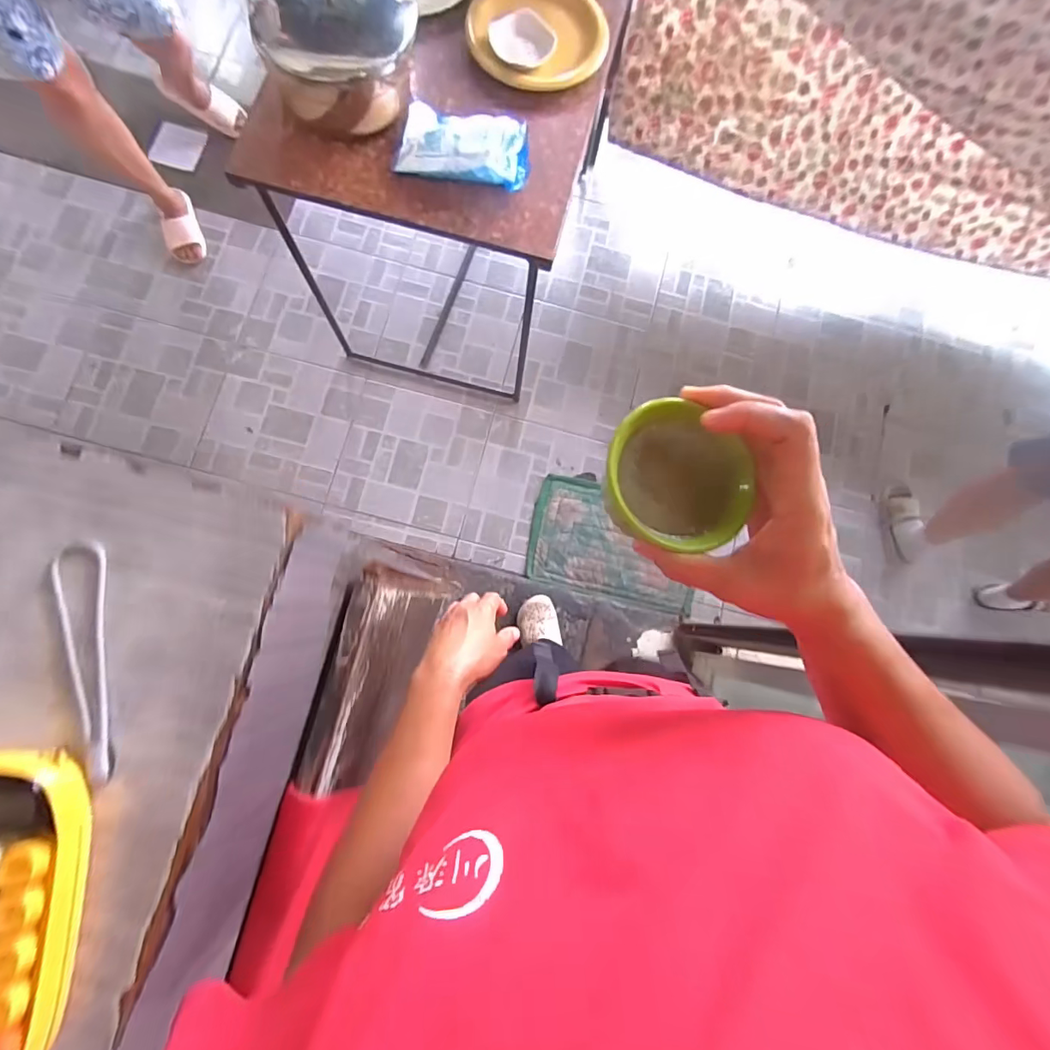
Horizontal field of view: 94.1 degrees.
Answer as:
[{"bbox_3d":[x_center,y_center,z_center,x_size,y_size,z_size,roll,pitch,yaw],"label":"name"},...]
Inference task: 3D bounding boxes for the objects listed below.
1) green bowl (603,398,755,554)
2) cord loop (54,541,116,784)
[{"bbox_3d":[0.086,-0.026,0.290,0.084,0.047,0.073,41,82,2],"label":"green bowl"},{"bbox_3d":[-0.240,0.072,0.265,0.026,0.004,0.129,-10,78,-10],"label":"cord loop"}]

